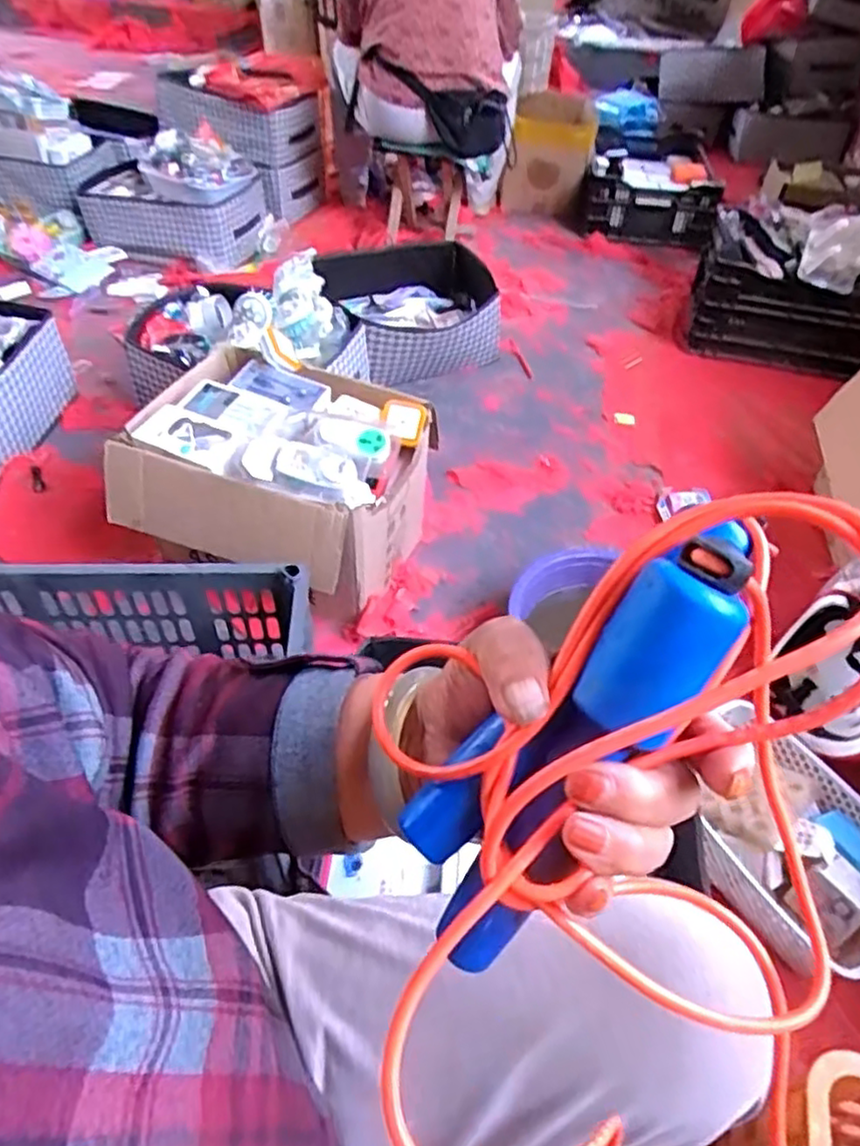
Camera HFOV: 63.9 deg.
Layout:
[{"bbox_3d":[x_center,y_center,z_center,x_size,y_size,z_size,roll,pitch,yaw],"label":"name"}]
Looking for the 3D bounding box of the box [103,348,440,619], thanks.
[{"bbox_3d":[-0.234,-0.161,1.072,0.399,0.227,0.333,18,49,13],"label":"box"}]

